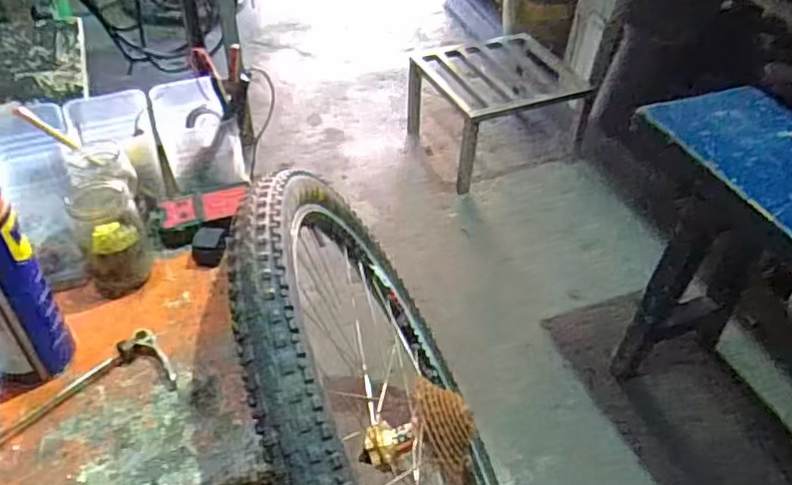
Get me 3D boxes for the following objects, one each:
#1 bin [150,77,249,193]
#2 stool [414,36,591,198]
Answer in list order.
[{"bbox_3d":[-0.233,-0.124,0.756,0.083,0.080,0.114,-19,48,-22],"label":"bin"},{"bbox_3d":[0.248,-0.342,1.650,0.380,0.218,0.335,-21,48,-23],"label":"stool"}]

